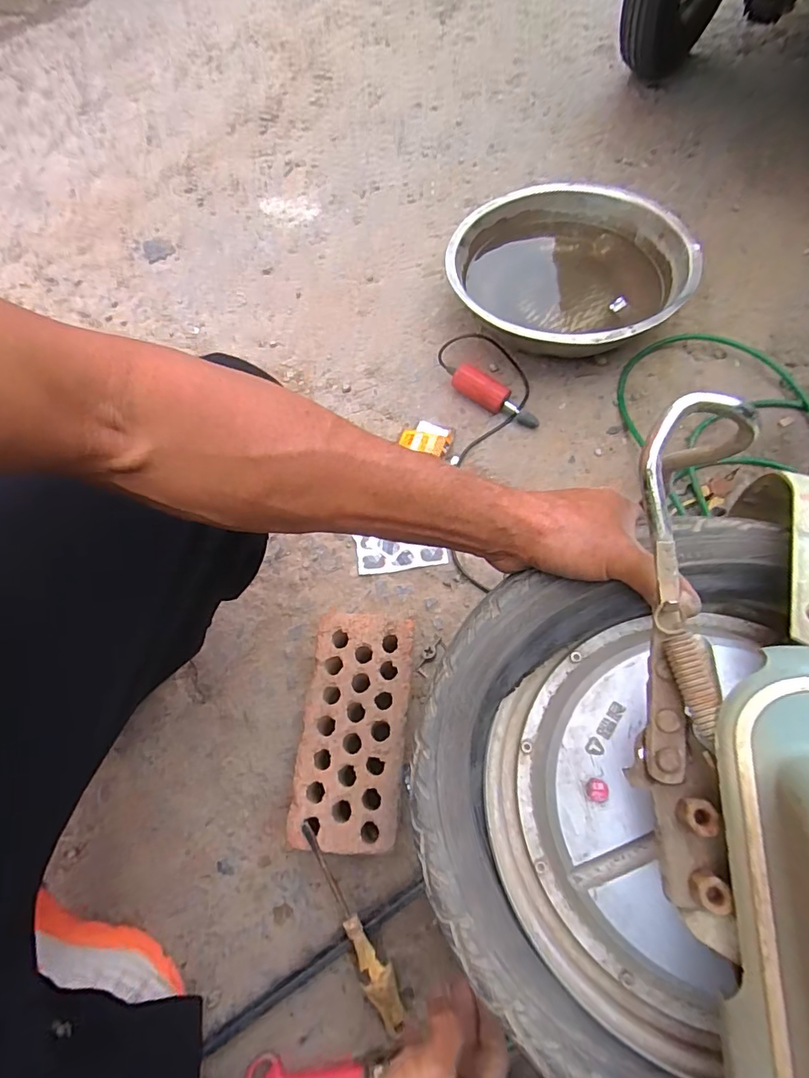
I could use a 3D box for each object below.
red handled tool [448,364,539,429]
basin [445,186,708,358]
[{"bbox_3d":[0.136,-0.220,0.771,0.158,0.034,0.038,35,68,2],"label":"red handled tool"},{"bbox_3d":[0.263,-0.434,0.831,0.360,0.117,0.395,-1,65,3],"label":"basin"}]

